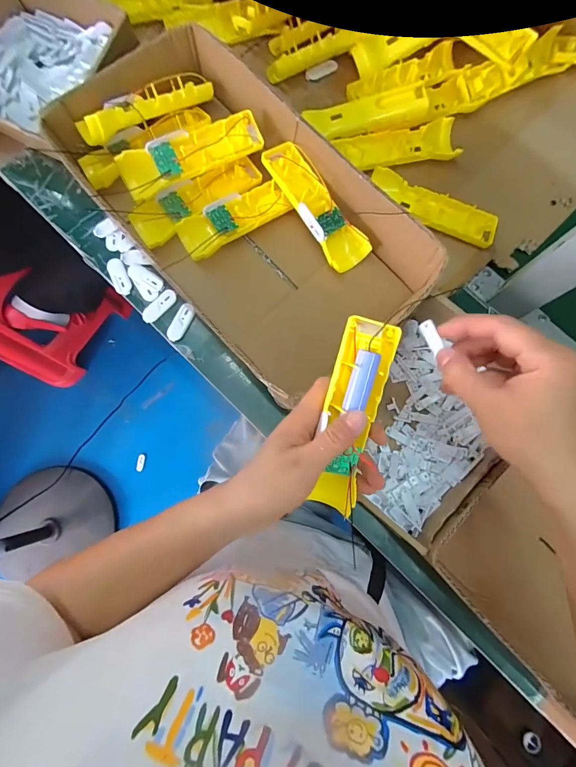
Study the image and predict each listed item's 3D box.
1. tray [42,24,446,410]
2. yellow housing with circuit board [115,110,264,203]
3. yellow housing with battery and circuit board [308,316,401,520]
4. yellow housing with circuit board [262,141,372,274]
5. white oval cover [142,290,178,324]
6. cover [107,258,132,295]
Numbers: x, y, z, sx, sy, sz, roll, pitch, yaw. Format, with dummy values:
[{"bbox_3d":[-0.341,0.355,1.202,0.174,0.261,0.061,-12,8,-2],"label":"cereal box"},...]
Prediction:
[{"bbox_3d":[-0.058,-0.210,0.423,0.229,0.078,0.410,-42,82,-7],"label":"tray"},{"bbox_3d":[-0.112,-0.264,0.421,0.170,0.033,0.051,-27,80,-4],"label":"yellow housing with circuit board"},{"bbox_3d":[0.052,0.031,0.295,0.046,0.030,0.164,10,102,2],"label":"yellow housing with battery and circuit board"},{"bbox_3d":[0.031,-0.210,0.422,0.049,0.028,0.166,-33,81,-5],"label":"yellow housing with circuit board"},{"bbox_3d":[-0.161,-0.097,0.451,0.050,0.005,0.021,-43,82,-7],"label":"white oval cover"},{"bbox_3d":[-0.214,-0.136,0.456,0.022,0.004,0.052,-26,80,-4],"label":"cover"}]

